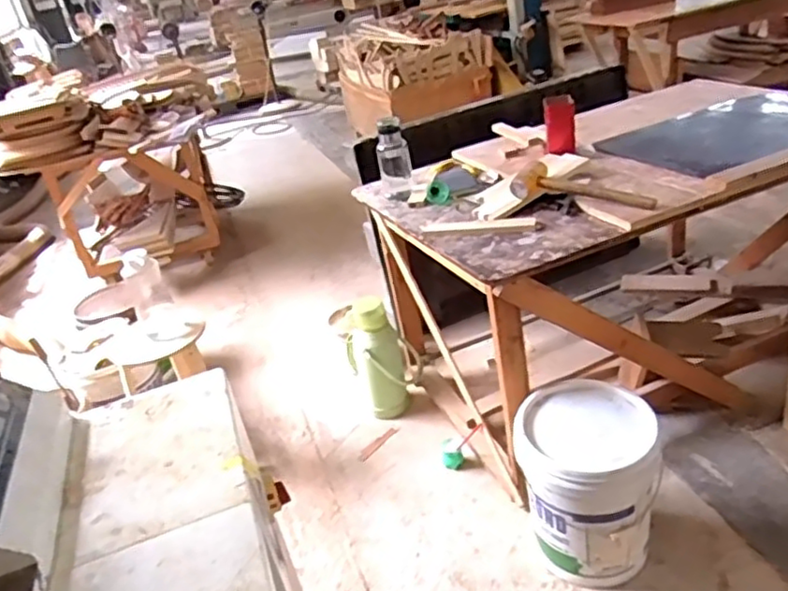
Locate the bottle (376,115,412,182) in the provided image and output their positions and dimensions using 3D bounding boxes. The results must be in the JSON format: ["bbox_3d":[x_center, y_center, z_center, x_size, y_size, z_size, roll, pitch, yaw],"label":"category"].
[{"bbox_3d":[-0.003,-0.415,1.893,0.092,0.182,0.089,-8,28,5],"label":"bottle"}]

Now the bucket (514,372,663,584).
[{"bbox_3d":[0.448,0.443,1.555,0.308,0.371,0.291,-5,28,9],"label":"bucket"}]

